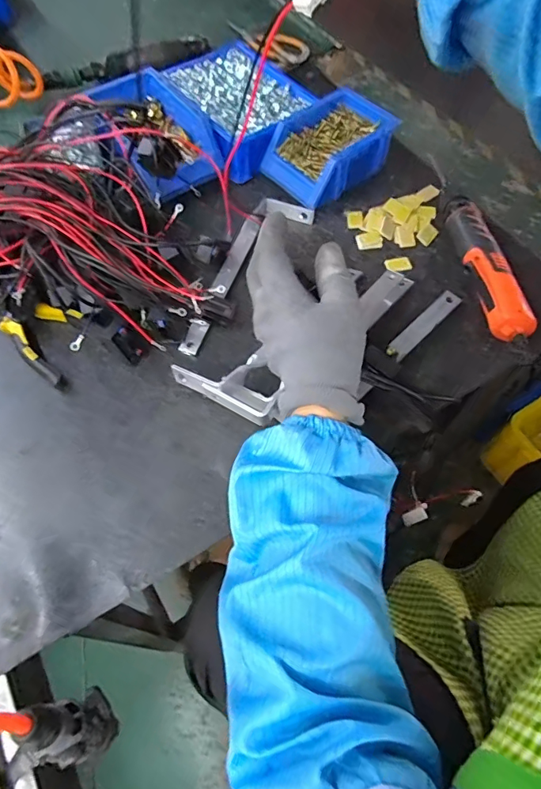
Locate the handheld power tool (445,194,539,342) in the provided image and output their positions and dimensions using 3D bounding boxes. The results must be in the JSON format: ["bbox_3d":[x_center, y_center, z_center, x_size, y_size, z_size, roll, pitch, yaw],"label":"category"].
[{"bbox_3d":[0.243,-0.150,0.543,0.045,0.041,0.211,-9,62,-6],"label":"handheld power tool"}]

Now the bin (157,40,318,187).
[{"bbox_3d":[-0.047,-0.408,0.669,0.151,0.060,0.203,-33,67,-17],"label":"bin"}]

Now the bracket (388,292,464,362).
[{"bbox_3d":[0.165,-0.075,0.505,0.021,0.009,0.118,44,66,10],"label":"bracket"}]

